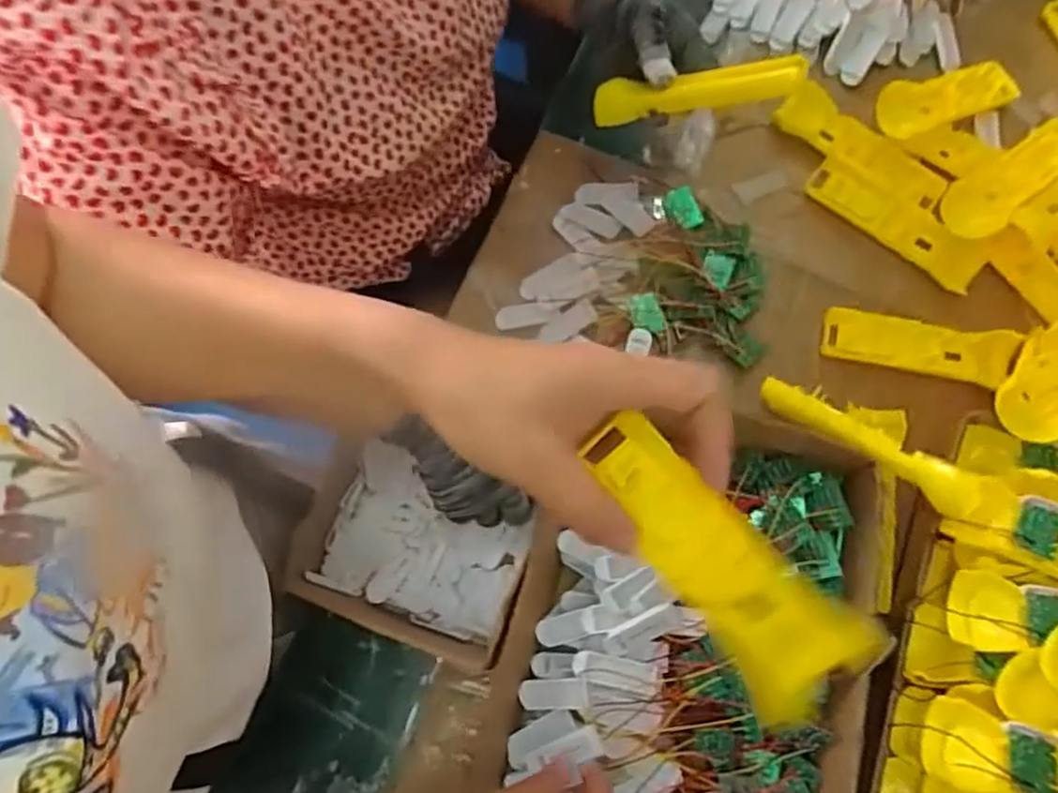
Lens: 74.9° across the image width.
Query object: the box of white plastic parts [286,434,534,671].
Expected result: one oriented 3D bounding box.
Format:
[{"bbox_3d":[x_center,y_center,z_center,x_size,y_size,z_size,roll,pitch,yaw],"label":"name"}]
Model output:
[{"bbox_3d":[-0.095,0.118,0.538,0.179,0.057,0.133,20,77,5],"label":"box of white plastic parts"}]

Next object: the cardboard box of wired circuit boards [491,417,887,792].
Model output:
[{"bbox_3d":[0.098,0.228,0.477,0.223,0.073,0.418,12,76,4],"label":"cardboard box of wired circuit boards"}]

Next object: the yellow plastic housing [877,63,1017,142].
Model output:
[{"bbox_3d":[0.382,-0.271,0.622,0.147,0.032,0.044,-20,77,-5],"label":"yellow plastic housing"}]

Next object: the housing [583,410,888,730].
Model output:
[{"bbox_3d":[0.092,0.077,0.320,0.061,0.023,0.160,-39,100,10],"label":"housing"}]

